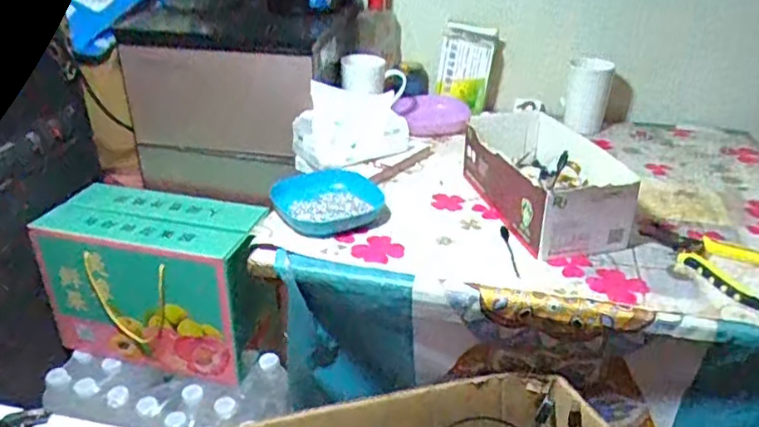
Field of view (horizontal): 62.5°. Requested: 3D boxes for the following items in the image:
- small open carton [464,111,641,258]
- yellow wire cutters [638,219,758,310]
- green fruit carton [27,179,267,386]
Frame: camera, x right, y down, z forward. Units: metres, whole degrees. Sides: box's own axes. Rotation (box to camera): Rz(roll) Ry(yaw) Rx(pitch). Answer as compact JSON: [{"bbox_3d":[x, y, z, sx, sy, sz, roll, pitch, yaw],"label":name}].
[{"bbox_3d":[0.216,-0.048,0.847,0.157,0.101,0.272,-7,30,-15],"label":"small open carton"},{"bbox_3d":[0.401,0.043,0.751,0.121,0.024,0.162,-23,38,-37],"label":"yellow wire cutters"},{"bbox_3d":[-0.350,0.107,1.019,0.335,0.233,0.154,8,30,12],"label":"green fruit carton"}]

